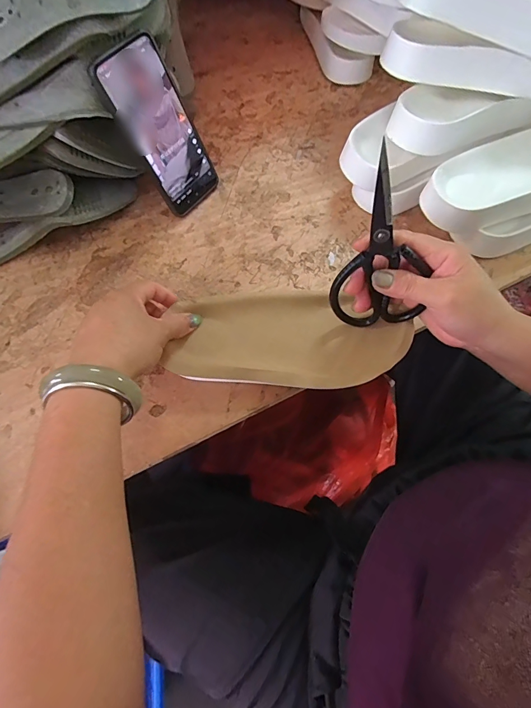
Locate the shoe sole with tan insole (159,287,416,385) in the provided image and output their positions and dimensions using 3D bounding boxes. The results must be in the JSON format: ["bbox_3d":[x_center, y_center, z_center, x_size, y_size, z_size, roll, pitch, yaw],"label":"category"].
[{"bbox_3d":[0.023,-0.023,0.361,0.222,0.018,0.095,5,67,3],"label":"shoe sole with tan insole"}]

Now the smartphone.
[{"bbox_3d":[-0.109,-0.240,0.407,0.011,0.163,0.077,29,71,36],"label":"smartphone"}]

